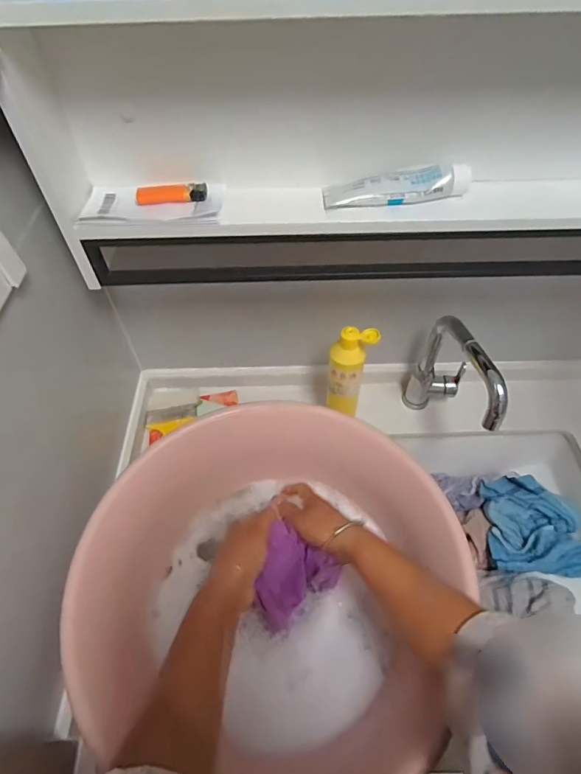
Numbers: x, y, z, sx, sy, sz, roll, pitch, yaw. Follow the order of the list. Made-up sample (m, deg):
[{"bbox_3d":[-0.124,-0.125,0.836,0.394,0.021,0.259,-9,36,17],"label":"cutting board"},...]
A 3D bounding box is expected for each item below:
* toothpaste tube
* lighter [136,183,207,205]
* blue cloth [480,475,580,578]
[{"bbox_3d":[0.121,-0.231,0.500,0.163,0.031,0.040,-5,53,-3],"label":"toothpaste tube"},{"bbox_3d":[-0.138,-0.224,0.507,0.079,0.016,0.019,-6,53,-4],"label":"lighter"},{"bbox_3d":[0.402,0.227,0.726,0.135,0.054,0.148,4,53,4],"label":"blue cloth"}]

